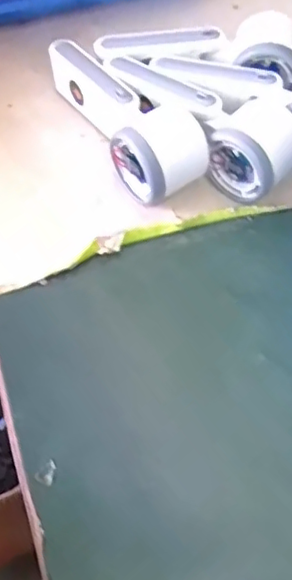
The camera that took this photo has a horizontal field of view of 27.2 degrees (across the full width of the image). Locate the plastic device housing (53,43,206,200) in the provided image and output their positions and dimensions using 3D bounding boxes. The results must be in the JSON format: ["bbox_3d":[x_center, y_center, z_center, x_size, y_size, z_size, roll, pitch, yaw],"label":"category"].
[{"bbox_3d":[-0.016,-0.136,0.464,0.057,0.047,0.157,-25,62,-14],"label":"plastic device housing"}]

